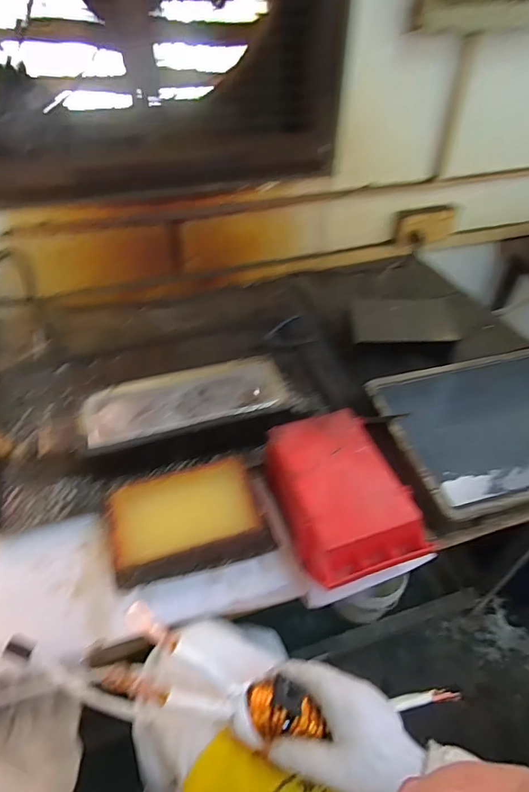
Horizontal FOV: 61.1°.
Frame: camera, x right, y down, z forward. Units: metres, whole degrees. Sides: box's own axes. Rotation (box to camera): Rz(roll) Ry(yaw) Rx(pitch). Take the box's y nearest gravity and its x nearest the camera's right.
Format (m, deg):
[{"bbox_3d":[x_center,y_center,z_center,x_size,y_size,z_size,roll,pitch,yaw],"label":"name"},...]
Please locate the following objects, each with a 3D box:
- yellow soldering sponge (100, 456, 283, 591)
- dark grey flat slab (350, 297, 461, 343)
[{"bbox_3d":[-0.112,0.179,0.645,0.222,0.059,0.146,-14,47,-14],"label":"yellow soldering sponge"},{"bbox_3d":[0.278,-0.153,0.902,0.206,0.085,0.019,2,15,32],"label":"dark grey flat slab"}]

